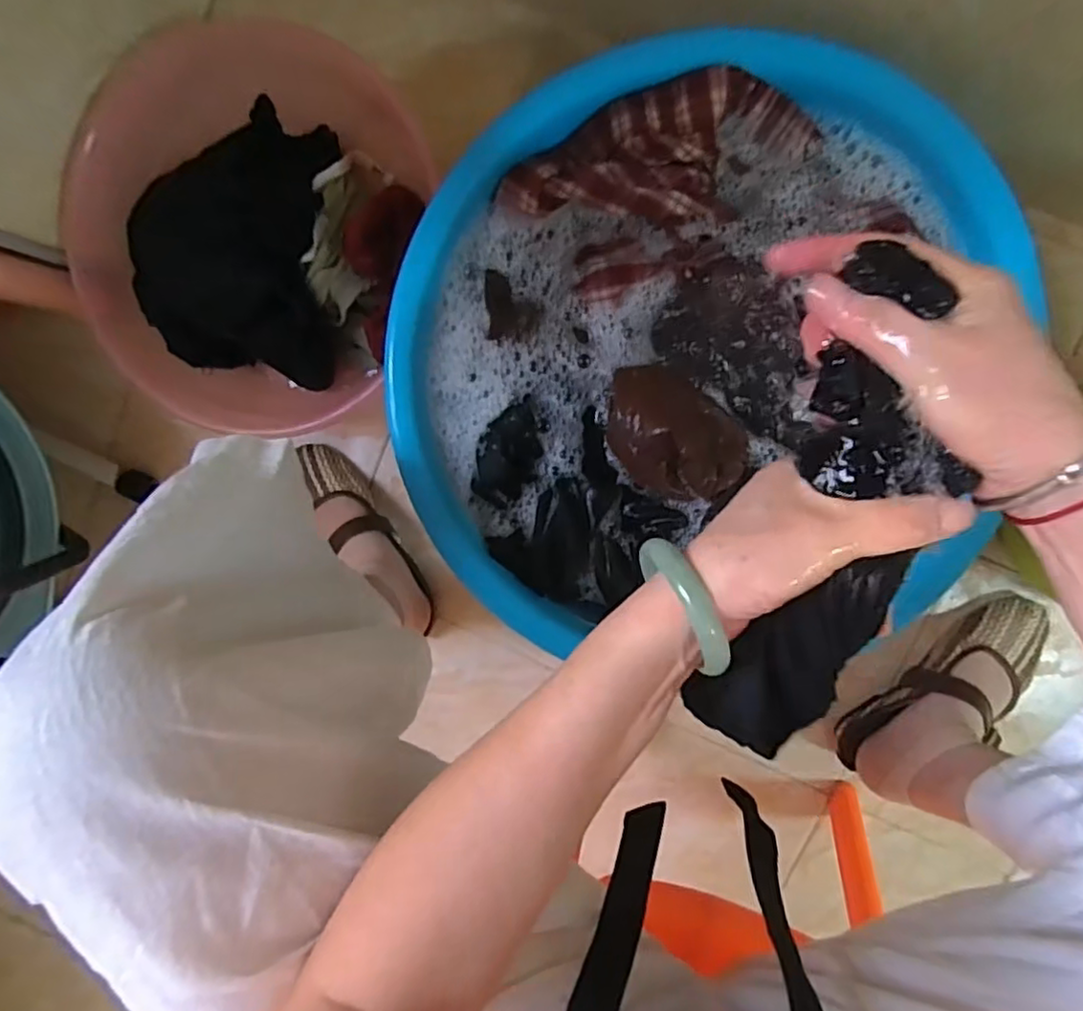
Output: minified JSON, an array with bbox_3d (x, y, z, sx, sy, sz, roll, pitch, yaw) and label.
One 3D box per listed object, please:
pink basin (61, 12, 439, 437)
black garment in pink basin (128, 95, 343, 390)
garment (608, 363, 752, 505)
[{"bbox_3d":[-0.313,-0.270,0.644,0.302,0.139,0.351,32,98,3],"label":"pink basin"},{"bbox_3d":[-0.300,-0.261,0.652,0.176,0.084,0.264,3,96,6],"label":"black garment in pink basin"},{"bbox_3d":[0.106,-0.056,0.522,0.127,0.036,0.088,44,99,1],"label":"garment"}]

